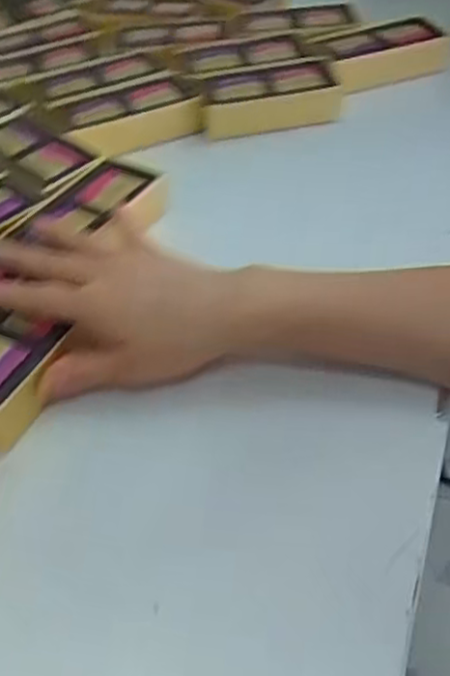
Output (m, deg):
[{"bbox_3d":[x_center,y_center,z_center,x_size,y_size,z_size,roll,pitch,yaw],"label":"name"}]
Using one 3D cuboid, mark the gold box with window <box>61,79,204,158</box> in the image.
[{"bbox_3d":[-0.078,-0.187,0.598,0.112,0.028,0.057,-18,47,-10],"label":"gold box with window"}]

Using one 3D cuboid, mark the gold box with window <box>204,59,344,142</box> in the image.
[{"bbox_3d":[0.037,-0.208,0.619,0.119,0.036,0.062,-10,46,-6],"label":"gold box with window"}]

